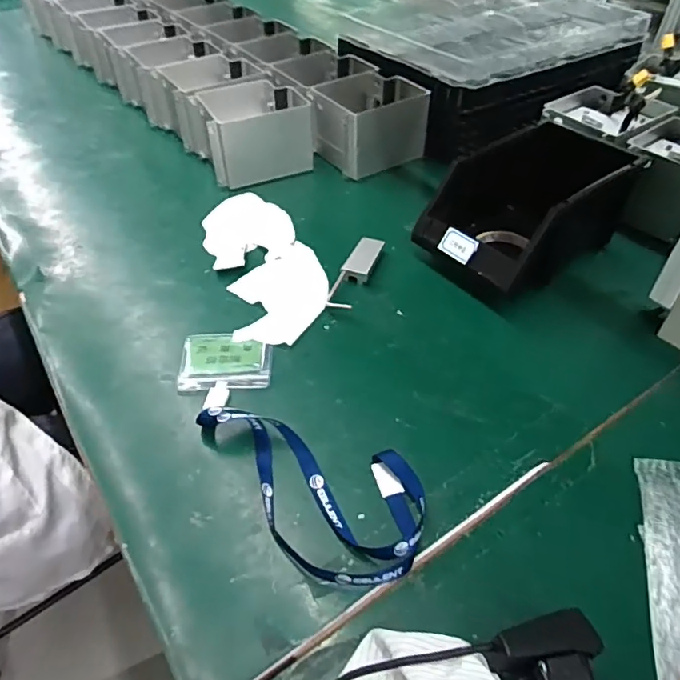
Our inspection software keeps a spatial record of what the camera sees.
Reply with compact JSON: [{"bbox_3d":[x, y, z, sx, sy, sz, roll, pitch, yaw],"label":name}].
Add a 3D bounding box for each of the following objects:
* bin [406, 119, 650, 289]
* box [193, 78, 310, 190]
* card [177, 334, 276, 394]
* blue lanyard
[{"bbox_3d":[0.234,-0.165,0.679,0.247,0.116,0.156,-30,54,-26],"label":"bin"},{"bbox_3d":[-0.137,-0.341,0.866,0.165,0.096,0.157,-14,48,-13],"label":"box"},{"bbox_3d":[-0.125,0.021,0.584,0.097,0.007,0.084,-4,46,-4],"label":"card"},{"bbox_3d":[-0.044,0.122,0.474,0.245,0.028,0.120,21,50,19],"label":"blue lanyard"}]

